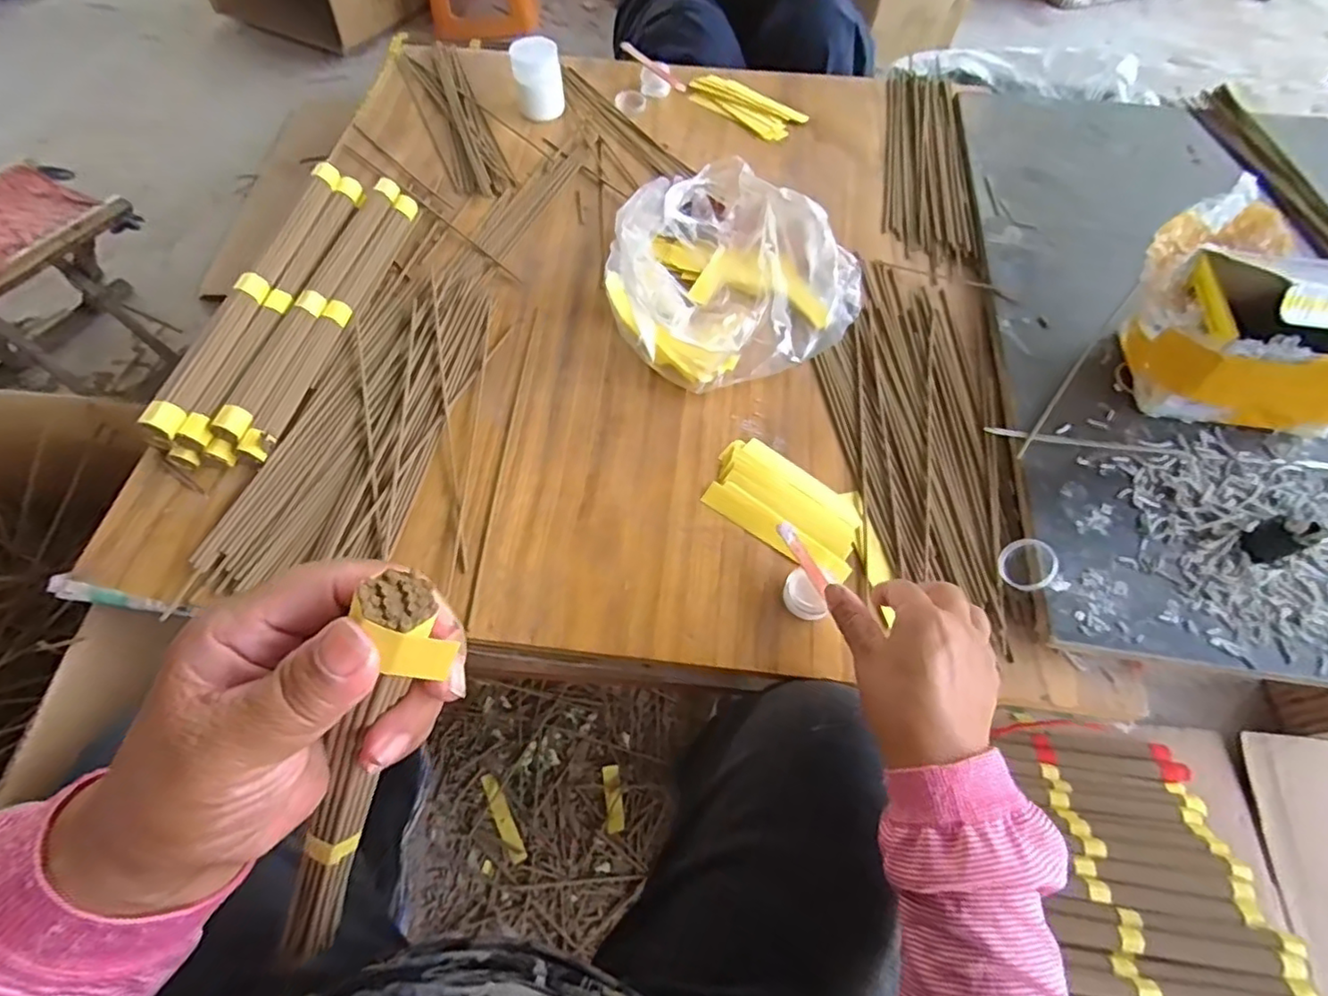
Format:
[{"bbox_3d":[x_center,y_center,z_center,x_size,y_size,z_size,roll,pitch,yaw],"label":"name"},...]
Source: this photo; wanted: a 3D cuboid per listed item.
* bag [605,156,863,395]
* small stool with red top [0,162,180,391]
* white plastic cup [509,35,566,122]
[{"bbox_3d":[0.060,-0.206,0.549,0.200,0.097,0.219,34,66,17],"label":"bag"},{"bbox_3d":[-0.998,-0.322,0.988,0.276,0.252,0.343,25,63,13],"label":"small stool with red top"},{"bbox_3d":[-0.145,-0.480,0.712,0.055,0.065,0.053,-10,61,-6],"label":"white plastic cup"}]

